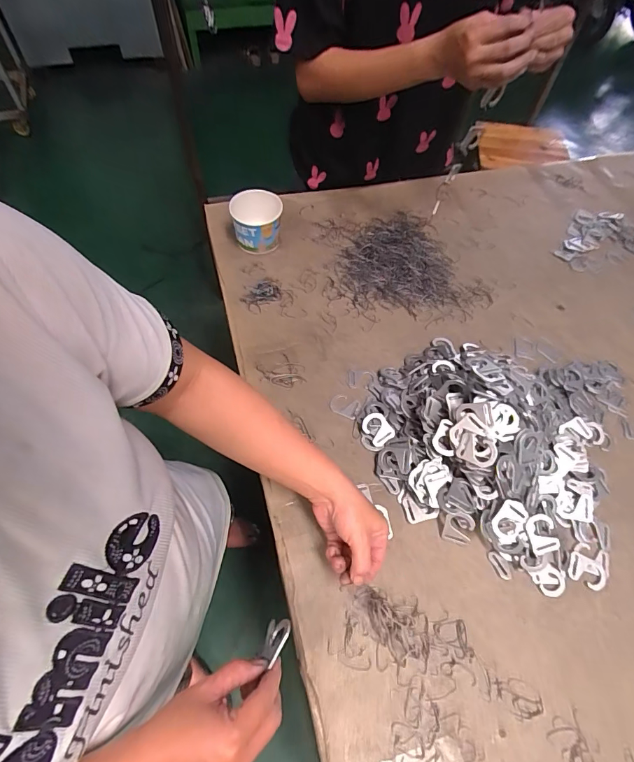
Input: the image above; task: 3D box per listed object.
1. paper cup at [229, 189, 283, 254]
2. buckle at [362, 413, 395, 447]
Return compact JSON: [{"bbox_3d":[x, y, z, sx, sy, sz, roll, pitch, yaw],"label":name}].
[{"bbox_3d":[-0.109,-0.295,0.734,0.090,0.078,0.097,2,60,-3],"label":"paper cup"},{"bbox_3d":[0.086,0.068,0.567,0.035,0.005,0.047,-36,76,-8],"label":"buckle"}]

